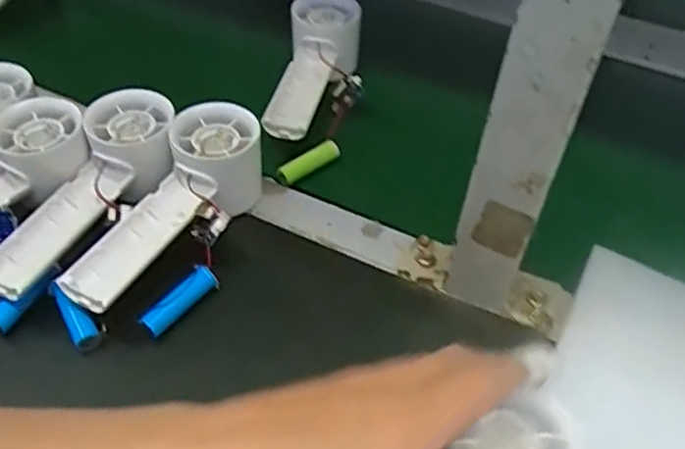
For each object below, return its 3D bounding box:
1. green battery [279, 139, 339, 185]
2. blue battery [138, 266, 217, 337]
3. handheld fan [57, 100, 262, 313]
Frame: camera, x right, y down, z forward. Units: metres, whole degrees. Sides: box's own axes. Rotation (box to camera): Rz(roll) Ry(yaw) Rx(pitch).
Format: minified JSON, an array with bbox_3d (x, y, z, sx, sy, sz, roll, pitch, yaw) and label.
[{"bbox_3d":[-0.024,-0.047,0.483,0.055,0.015,0.012,-29,54,-25],"label":"green battery"},{"bbox_3d":[-0.095,0.044,0.379,0.013,0.014,0.049,34,55,26],"label":"blue battery"},{"bbox_3d":[-0.106,-0.007,0.401,0.054,0.057,0.155,23,51,18],"label":"handheld fan"}]

